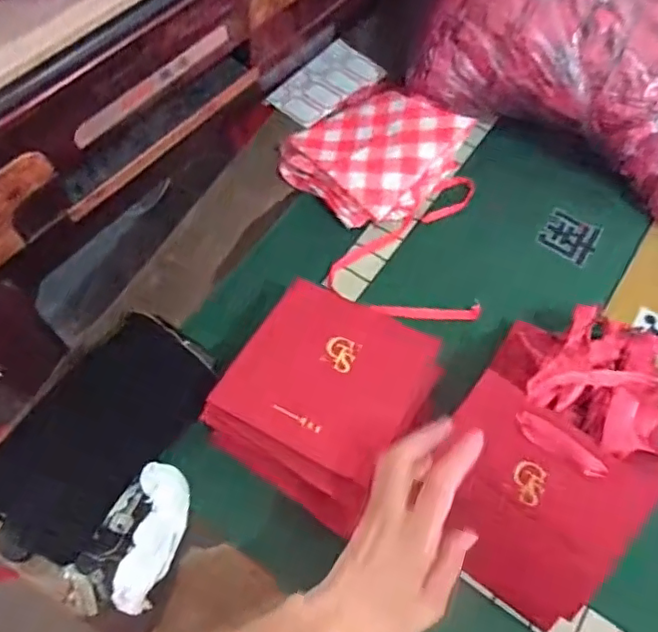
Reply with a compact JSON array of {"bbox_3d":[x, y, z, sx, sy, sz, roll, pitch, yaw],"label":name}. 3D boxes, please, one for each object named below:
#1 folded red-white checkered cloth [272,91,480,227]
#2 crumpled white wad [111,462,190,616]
[{"bbox_3d":[0.046,-0.179,0.606,0.153,0.063,0.157,39,68,17],"label":"folded red-white checkered cloth"},{"bbox_3d":[-0.137,0.174,0.445,0.037,0.030,0.106,9,63,3],"label":"crumpled white wad"}]

